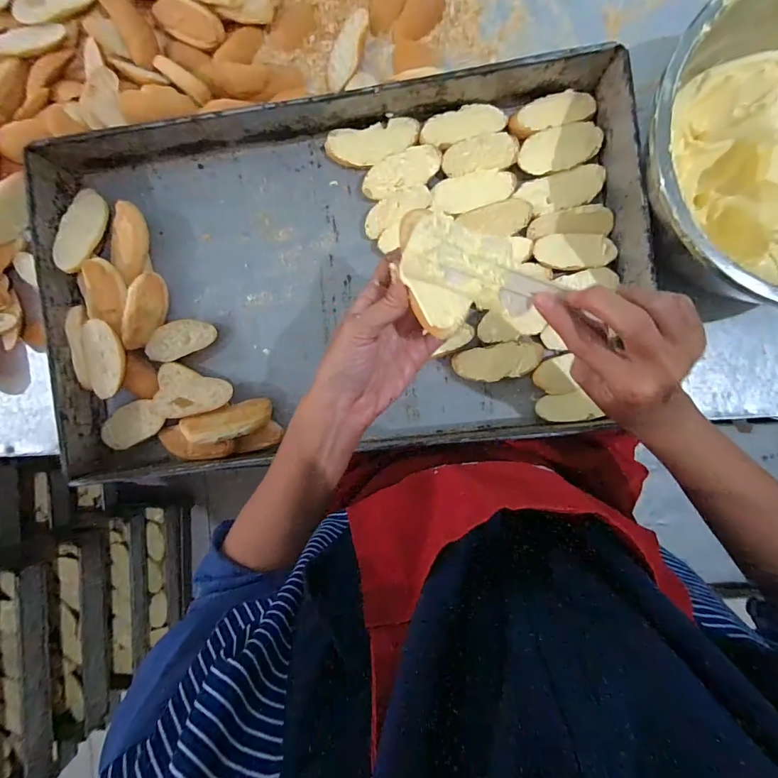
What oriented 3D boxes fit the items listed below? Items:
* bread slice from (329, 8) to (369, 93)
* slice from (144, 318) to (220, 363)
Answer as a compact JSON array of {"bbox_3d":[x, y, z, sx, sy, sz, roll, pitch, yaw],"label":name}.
[{"bbox_3d":[-0.047,-0.381,0.454,0.032,0.010,0.090,17,92,4],"label":"bread slice"},{"bbox_3d":[-0.239,-0.058,0.463,0.077,0.013,0.038,-24,89,4],"label":"slice"}]

